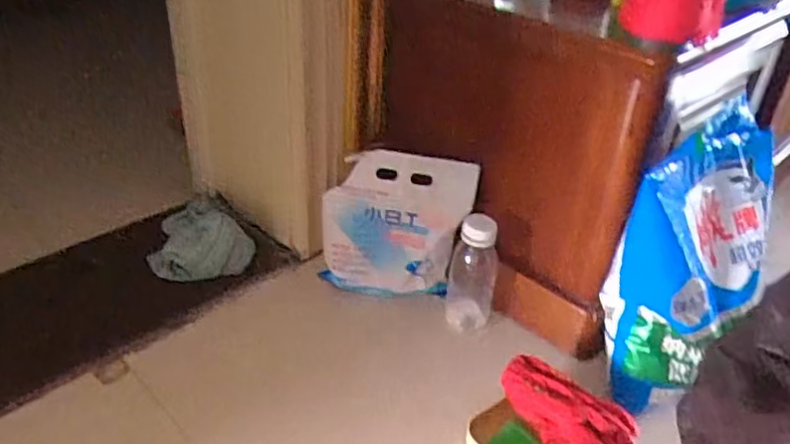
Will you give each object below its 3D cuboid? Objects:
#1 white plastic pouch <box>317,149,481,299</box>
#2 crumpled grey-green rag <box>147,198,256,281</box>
[{"bbox_3d":[-0.001,0.008,0.851,0.192,0.194,0.079,9,33,6],"label":"white plastic pouch"},{"bbox_3d":[-0.273,0.022,0.892,0.137,0.077,0.108,-7,35,-20],"label":"crumpled grey-green rag"}]

